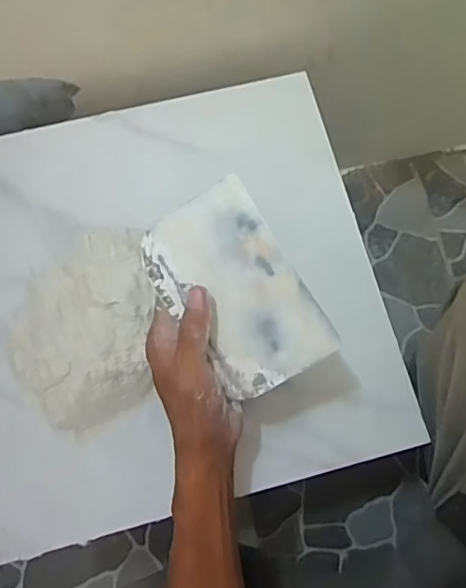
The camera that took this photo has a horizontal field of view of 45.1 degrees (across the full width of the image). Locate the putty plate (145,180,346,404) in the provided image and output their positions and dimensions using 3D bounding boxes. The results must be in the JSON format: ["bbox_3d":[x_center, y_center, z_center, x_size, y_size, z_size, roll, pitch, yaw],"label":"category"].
[{"bbox_3d":[0.001,-0.001,0.398,0.091,0.004,0.142,-32,89,9],"label":"putty plate"}]

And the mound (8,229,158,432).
[{"bbox_3d":[-0.130,0.030,0.492,0.136,0.047,0.162,-17,77,-6],"label":"mound"}]

